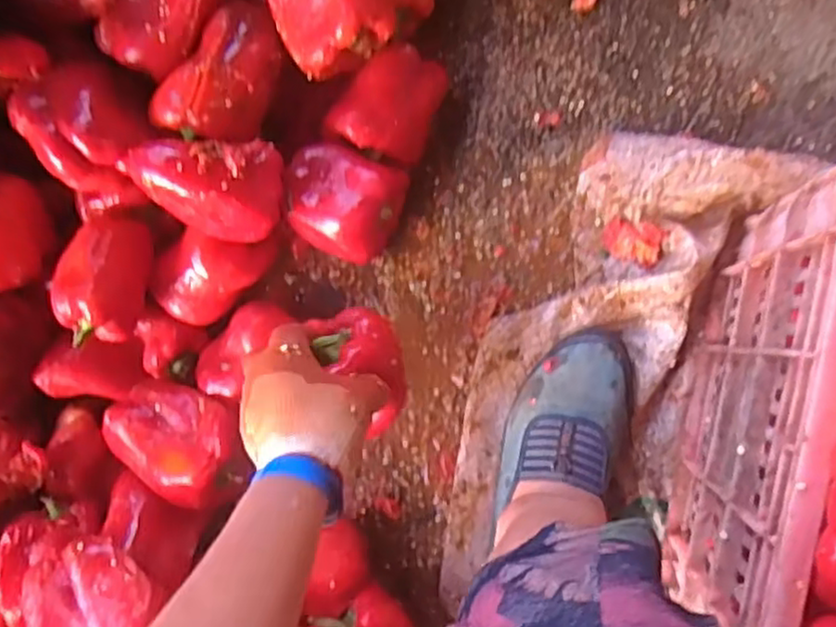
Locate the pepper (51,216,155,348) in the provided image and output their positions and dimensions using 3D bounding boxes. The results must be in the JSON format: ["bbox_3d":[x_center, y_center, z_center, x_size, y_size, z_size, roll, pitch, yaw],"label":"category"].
[{"bbox_3d":[-0.271,-0.029,0.615,0.059,0.055,0.109,6,89,9],"label":"pepper"}]

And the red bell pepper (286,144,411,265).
[{"bbox_3d":[-0.067,-0.097,0.643,0.092,0.075,0.088,0,88,9],"label":"red bell pepper"}]

